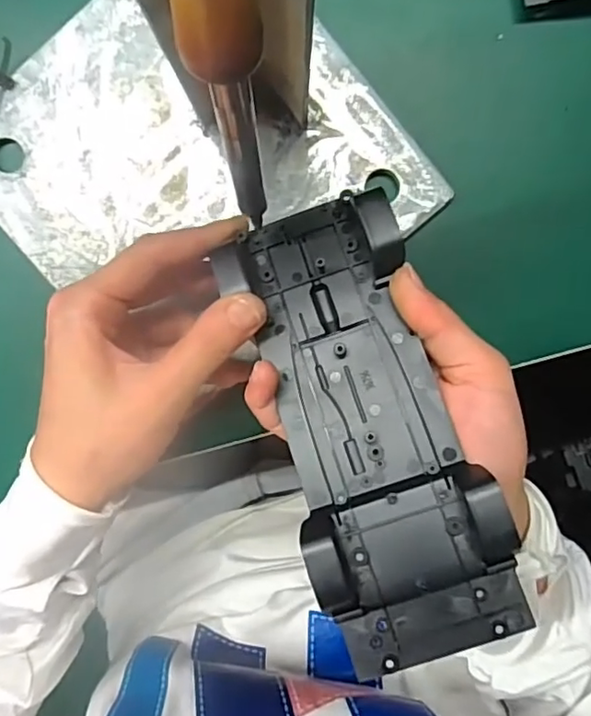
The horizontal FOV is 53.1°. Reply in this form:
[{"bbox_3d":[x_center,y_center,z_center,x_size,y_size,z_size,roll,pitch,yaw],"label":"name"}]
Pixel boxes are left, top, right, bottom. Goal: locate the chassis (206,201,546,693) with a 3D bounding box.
[{"bbox_3d":[0.029,0.023,0.245,0.074,0.020,0.191,-17,76,2],"label":"chassis"}]

